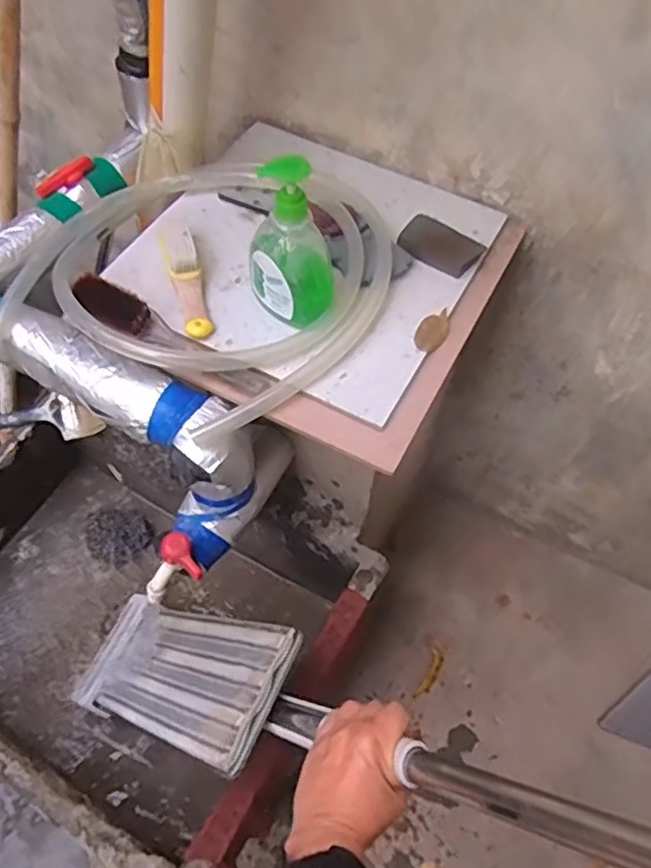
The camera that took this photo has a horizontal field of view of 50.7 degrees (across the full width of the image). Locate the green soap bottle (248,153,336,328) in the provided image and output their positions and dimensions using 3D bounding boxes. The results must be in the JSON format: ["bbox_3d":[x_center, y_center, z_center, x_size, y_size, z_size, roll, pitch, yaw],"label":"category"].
[{"bbox_3d":[-0.033,-0.187,0.676,0.084,0.161,0.081,1,58,-2],"label":"green soap bottle"}]

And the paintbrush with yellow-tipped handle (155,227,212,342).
[{"bbox_3d":[-0.146,-0.161,0.729,0.034,0.014,0.136,-14,73,-11],"label":"paintbrush with yellow-tipped handle"}]

